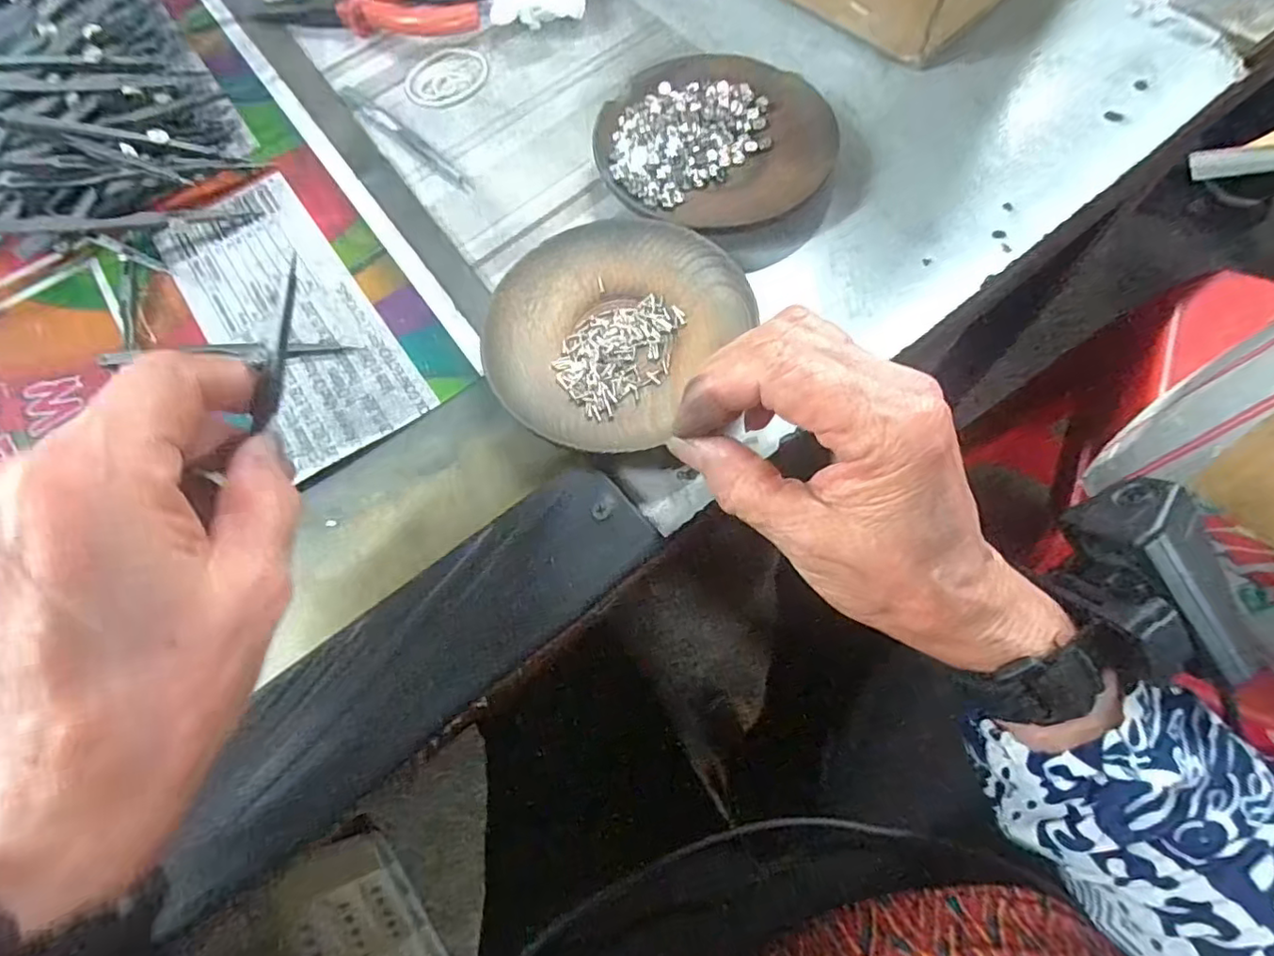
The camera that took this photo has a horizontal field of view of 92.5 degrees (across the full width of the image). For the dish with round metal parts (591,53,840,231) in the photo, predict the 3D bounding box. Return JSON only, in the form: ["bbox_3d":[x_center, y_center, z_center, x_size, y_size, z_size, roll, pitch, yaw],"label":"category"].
[{"bbox_3d":[0.037,-0.171,0.307,0.112,0.019,0.108,-1,69,2],"label":"dish with round metal parts"}]

